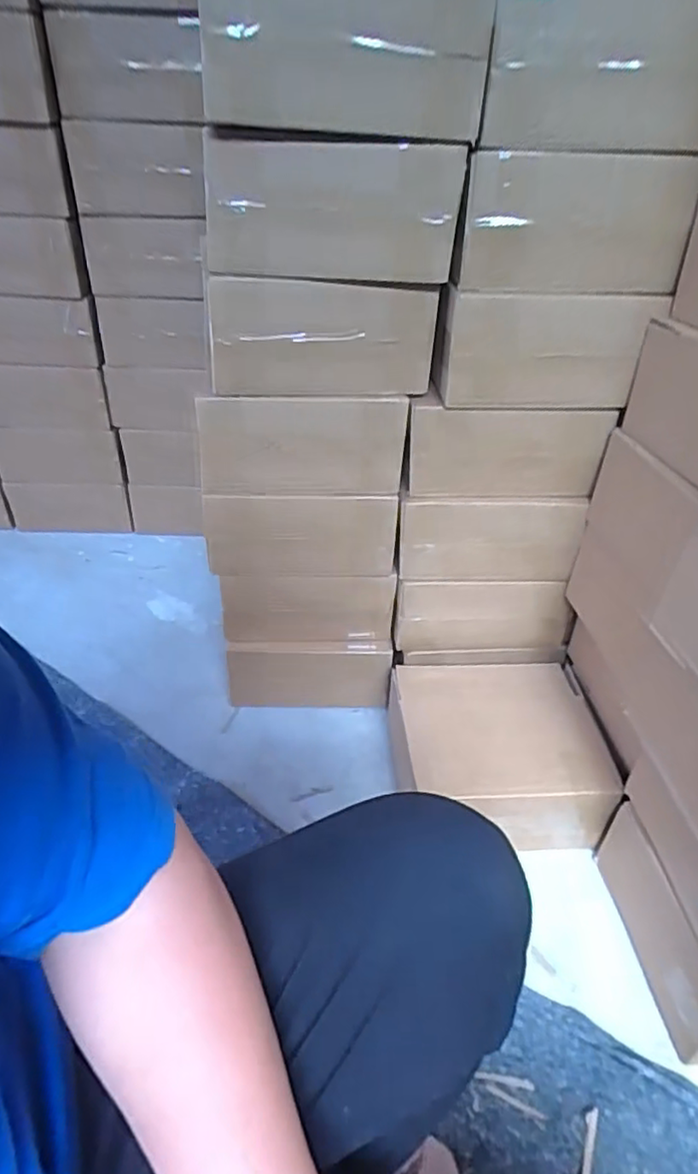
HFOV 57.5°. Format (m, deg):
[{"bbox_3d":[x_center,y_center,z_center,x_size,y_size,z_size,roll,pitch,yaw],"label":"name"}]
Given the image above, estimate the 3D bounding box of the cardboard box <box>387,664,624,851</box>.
[{"bbox_3d":[0.191,0.221,0.874,0.267,0.106,0.229,-1,37,-4],"label":"cardboard box"}]

